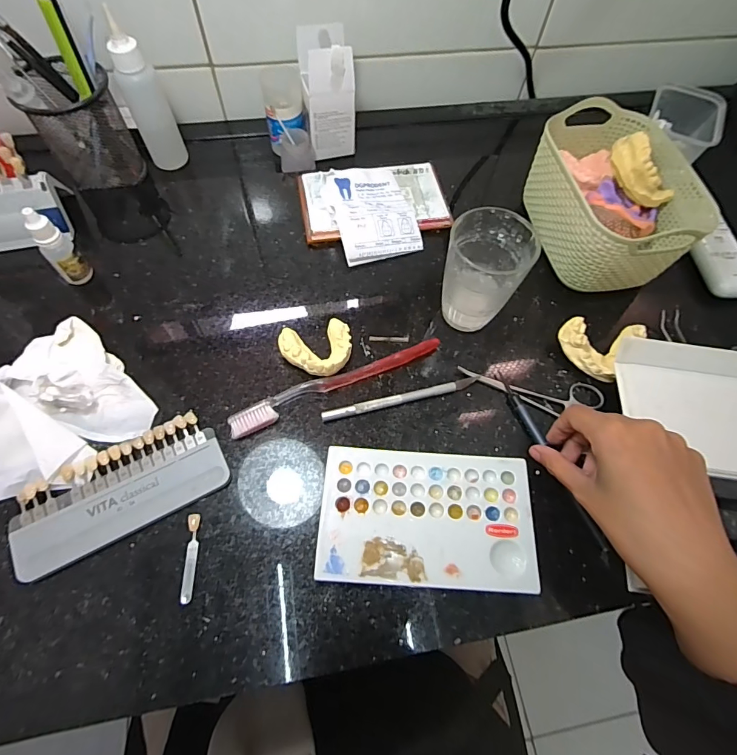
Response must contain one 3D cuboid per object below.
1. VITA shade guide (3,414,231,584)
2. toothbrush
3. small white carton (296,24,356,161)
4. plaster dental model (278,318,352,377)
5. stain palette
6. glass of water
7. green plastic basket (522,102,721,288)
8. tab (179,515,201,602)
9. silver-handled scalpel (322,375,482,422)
[{"bbox_3d":[-0.182,0.083,0.312,0.146,0.010,0.065,-26,67,-14],"label":"VITA shade guide"},{"bbox_3d":[-0.027,0.002,0.357,0.185,0.012,0.024,-24,66,-13],"label":"toothbrush"},{"bbox_3d":[-0.046,-0.315,0.473,0.055,0.109,0.057,-8,64,-6],"label":"small white carton"},{"bbox_3d":[-0.043,-0.023,0.365,0.060,0.018,0.051,-17,65,-10],"label":"plaster dental model"},{"bbox_3d":[0.043,0.102,0.310,0.151,0.012,0.093,4,63,0],"label":"stain palette"},{"bbox_3d":[0.100,-0.085,0.361,0.064,0.092,0.060,5,63,1],"label":"glass of water"},{"bbox_3d":[0.228,-0.172,0.410,0.115,0.088,0.176,-8,64,-6],"label":"green plastic basket"},{"bbox_3d":[-0.125,0.126,0.296,0.008,0.004,0.058,-3,63,-4],"label":"tab"},{"bbox_3d":[0.029,0.018,0.354,0.135,0.007,0.009,-13,64,-9],"label":"silver-handled scalpel"}]

